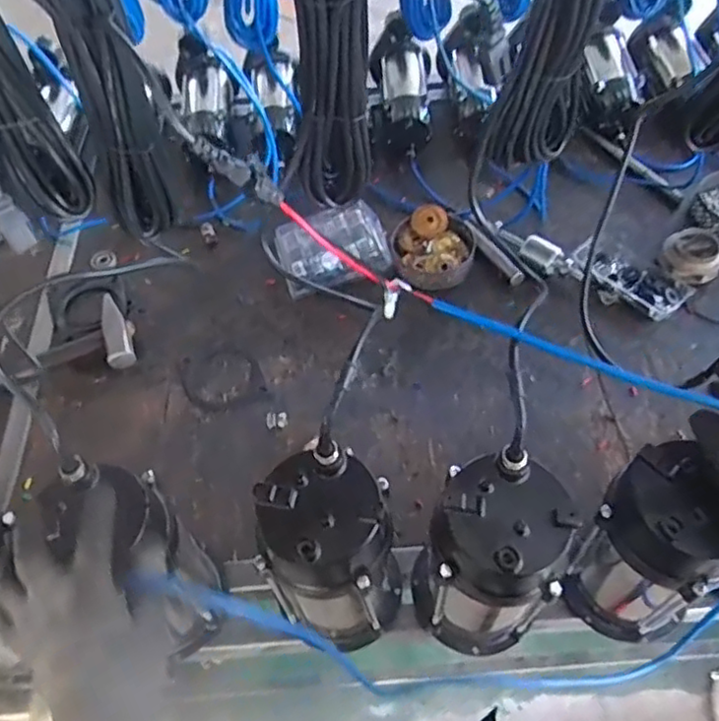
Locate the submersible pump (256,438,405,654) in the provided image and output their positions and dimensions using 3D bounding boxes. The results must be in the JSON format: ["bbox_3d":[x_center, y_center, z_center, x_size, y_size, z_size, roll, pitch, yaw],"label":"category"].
[{"bbox_3d":[-0.022,0.201,0.655,0.122,0.257,0.119,-4,56,0],"label":"submersible pump"}]

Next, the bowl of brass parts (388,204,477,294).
[{"bbox_3d":[0.121,-0.184,1.042,0.138,0.048,0.139,-1,56,2],"label":"bowl of brass parts"}]

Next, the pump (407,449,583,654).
[{"bbox_3d":[0.124,0.200,0.643,0.126,0.257,0.121,1,56,4],"label":"pump"}]

